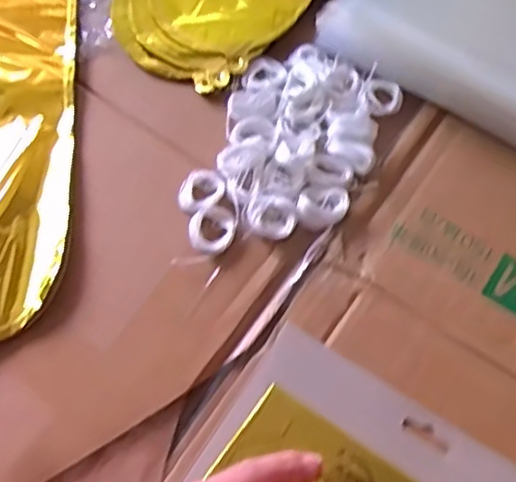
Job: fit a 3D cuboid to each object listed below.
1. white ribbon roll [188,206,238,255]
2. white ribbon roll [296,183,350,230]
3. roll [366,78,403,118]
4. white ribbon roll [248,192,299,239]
[{"bbox_3d":[-0.028,-0.007,0.398,0.027,0.005,0.030,36,70,15],"label":"white ribbon roll"},{"bbox_3d":[0.039,-0.023,0.399,0.032,0.013,0.028,-22,67,-10],"label":"white ribbon roll"},{"bbox_3d":[0.084,-0.094,0.433,0.025,0.014,0.023,0,65,0],"label":"roll"},{"bbox_3d":[0.009,-0.015,0.395,0.028,0.009,0.027,0,65,0],"label":"white ribbon roll"}]

